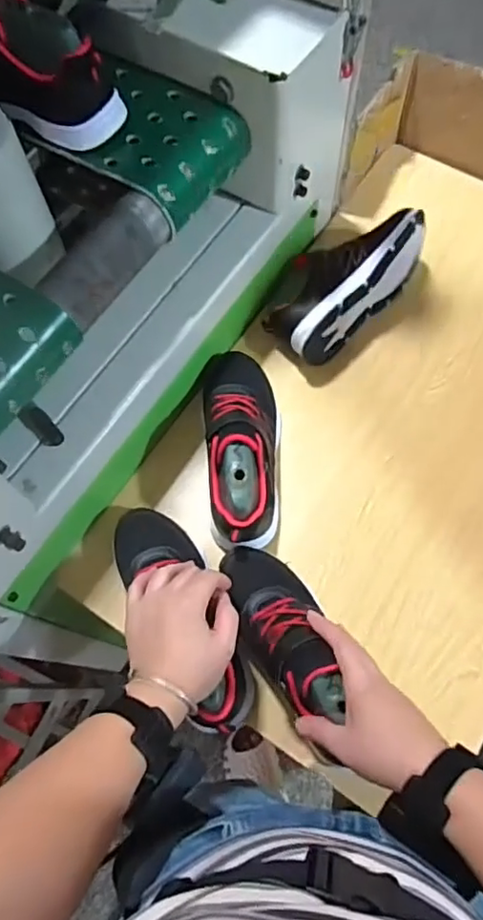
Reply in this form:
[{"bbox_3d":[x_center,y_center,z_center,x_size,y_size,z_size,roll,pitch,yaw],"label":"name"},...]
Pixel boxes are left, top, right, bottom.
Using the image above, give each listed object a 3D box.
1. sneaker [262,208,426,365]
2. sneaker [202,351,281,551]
[{"bbox_3d":[0.127,-0.233,0.740,0.227,0.096,0.110,-43,73,-14],"label":"sneaker"},{"bbox_3d":[0.001,-0.022,0.657,0.088,0.102,0.232,-2,68,1],"label":"sneaker"}]

